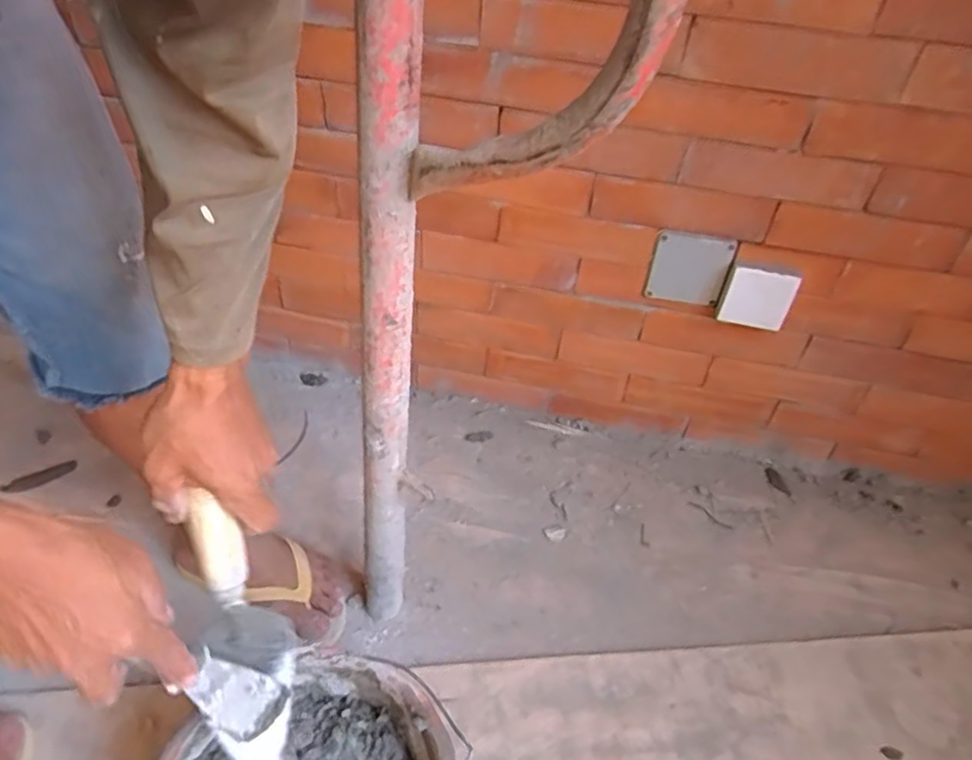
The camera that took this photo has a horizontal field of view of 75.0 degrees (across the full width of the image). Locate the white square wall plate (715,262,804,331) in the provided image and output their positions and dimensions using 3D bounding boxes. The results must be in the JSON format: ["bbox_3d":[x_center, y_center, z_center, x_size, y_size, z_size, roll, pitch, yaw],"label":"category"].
[{"bbox_3d":[0.370,-0.111,0.866,0.086,0.088,0.026,15,42,10],"label":"white square wall plate"}]

